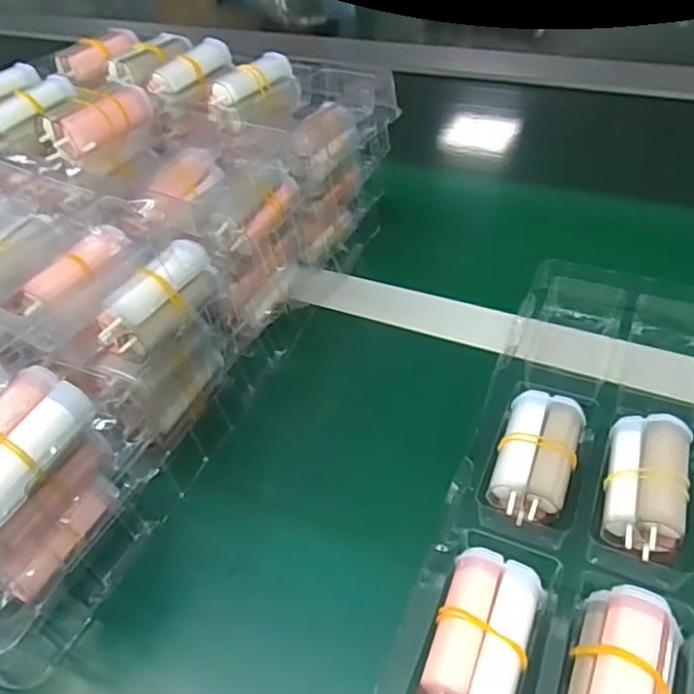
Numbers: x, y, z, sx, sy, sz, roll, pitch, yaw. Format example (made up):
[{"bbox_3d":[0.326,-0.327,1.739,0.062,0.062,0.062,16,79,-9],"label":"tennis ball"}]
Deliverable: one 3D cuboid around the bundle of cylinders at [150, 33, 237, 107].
[{"bbox_3d":[-0.106,-0.193,0.432,0.020,0.025,0.066,23,51,27],"label":"bundle of cylinders"}]

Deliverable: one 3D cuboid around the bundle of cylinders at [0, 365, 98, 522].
[{"bbox_3d":[-0.137,0.039,0.249,0.031,0.021,0.068,14,48,21],"label":"bundle of cylinders"}]

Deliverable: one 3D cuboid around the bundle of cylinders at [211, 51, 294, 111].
[{"bbox_3d":[-0.061,-0.179,0.409,0.019,0.018,0.064,24,52,28],"label":"bundle of cylinders"}]

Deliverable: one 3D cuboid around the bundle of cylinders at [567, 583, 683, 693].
[{"bbox_3d":[0.106,0.132,0.243,0.037,0.033,0.067,12,47,19],"label":"bundle of cylinders"}]

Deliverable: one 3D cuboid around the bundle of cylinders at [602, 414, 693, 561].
[{"bbox_3d":[0.145,0.069,0.303,0.035,0.034,0.066,12,47,18],"label":"bundle of cylinders"}]

